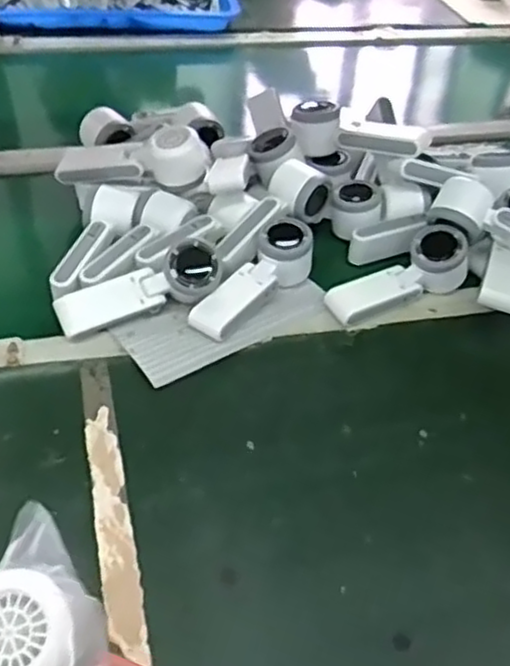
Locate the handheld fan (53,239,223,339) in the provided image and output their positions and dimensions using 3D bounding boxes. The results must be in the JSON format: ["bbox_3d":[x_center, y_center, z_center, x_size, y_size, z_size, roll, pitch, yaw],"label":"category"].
[{"bbox_3d":[-0.110,-0.047,0.679,0.168,0.057,0.049,-12,50,-17],"label":"handheld fan"}]

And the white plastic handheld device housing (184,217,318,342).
[{"bbox_3d":[0.006,-0.061,0.715,0.059,0.045,0.181,28,50,18],"label":"white plastic handheld device housing"}]

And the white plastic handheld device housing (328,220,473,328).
[{"bbox_3d":[0.147,-0.062,0.731,0.156,0.060,0.061,-18,52,-21],"label":"white plastic handheld device housing"}]

